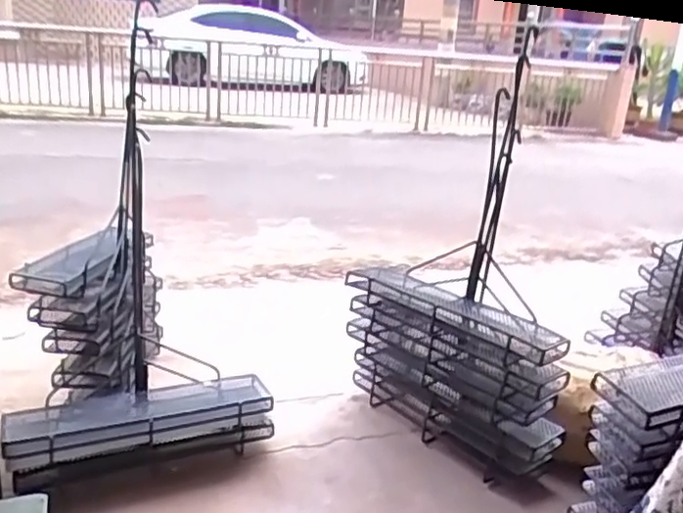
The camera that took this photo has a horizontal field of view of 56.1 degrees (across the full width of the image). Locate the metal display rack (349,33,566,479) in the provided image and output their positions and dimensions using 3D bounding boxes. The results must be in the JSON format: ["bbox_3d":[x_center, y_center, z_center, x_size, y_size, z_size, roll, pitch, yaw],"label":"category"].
[{"bbox_3d":[0.344,0.030,1.680,0.265,1.006,0.632,-10,25,-37],"label":"metal display rack"}]

